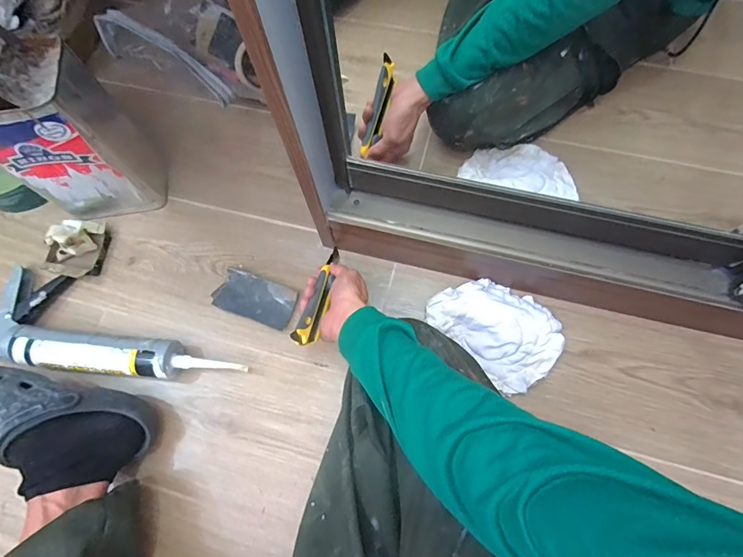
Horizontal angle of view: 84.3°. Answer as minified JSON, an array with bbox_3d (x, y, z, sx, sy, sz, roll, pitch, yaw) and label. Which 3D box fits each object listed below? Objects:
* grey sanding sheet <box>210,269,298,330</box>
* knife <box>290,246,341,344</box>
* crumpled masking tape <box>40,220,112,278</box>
[{"bbox_3d":[-0.171,0.031,0.608,0.117,0.014,0.061,20,74,9],"label":"grey sanding sheet"},{"bbox_3d":[-0.066,0.020,0.550,0.022,0.028,0.190,9,39,6],"label":"knife"},{"bbox_3d":[-0.459,-0.047,0.634,0.084,0.034,0.091,0,72,2],"label":"crumpled masking tape"}]

